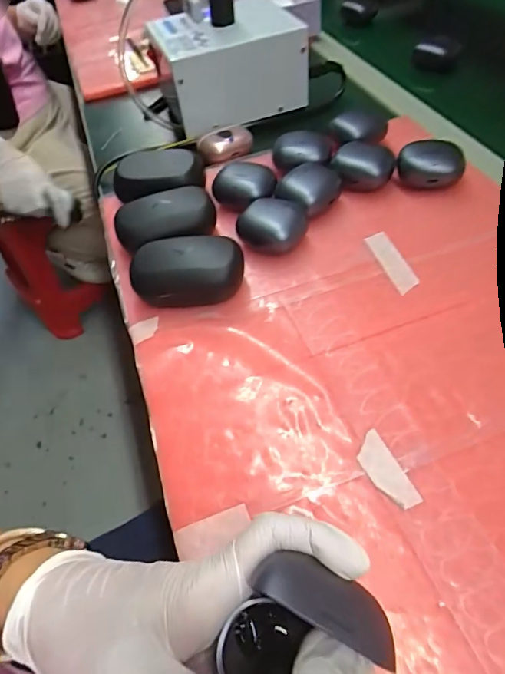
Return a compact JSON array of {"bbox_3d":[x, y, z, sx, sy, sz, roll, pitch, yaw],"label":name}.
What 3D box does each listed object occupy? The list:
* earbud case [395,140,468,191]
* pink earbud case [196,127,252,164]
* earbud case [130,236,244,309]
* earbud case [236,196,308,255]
[{"bbox_3d":[0.163,-0.156,0.411,0.057,0.031,0.041,14,55,17],"label":"earbud case"},{"bbox_3d":[-0.030,-0.207,0.481,0.058,0.020,0.034,-6,51,1],"label":"pink earbud case"},{"bbox_3d":[-0.050,-0.051,0.350,0.085,0.035,0.044,-2,52,4],"label":"earbud case"},{"bbox_3d":[0.017,-0.092,0.375,0.051,0.029,0.046,14,54,16],"label":"earbud case"}]

